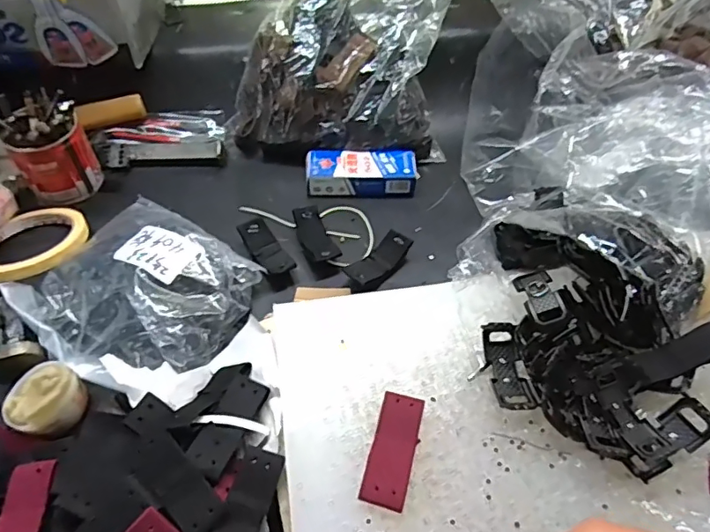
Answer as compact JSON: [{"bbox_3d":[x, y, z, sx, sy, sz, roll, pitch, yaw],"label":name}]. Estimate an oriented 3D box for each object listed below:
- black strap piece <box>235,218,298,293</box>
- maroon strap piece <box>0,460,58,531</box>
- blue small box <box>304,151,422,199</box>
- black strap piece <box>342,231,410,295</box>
[{"bbox_3d":[-0.074,-0.013,0.457,0.028,0.017,0.071,-25,63,-22],"label":"black strap piece"},{"bbox_3d":[-0.191,0.151,0.294,0.042,0.012,0.082,11,52,8],"label":"maroon strap piece"},{"bbox_3d":[0.007,-0.091,0.520,0.105,0.027,0.040,1,52,-1],"label":"blue small box"},{"bbox_3d":[0.019,-0.004,0.451,0.031,0.019,0.073,30,57,21],"label":"black strap piece"}]

